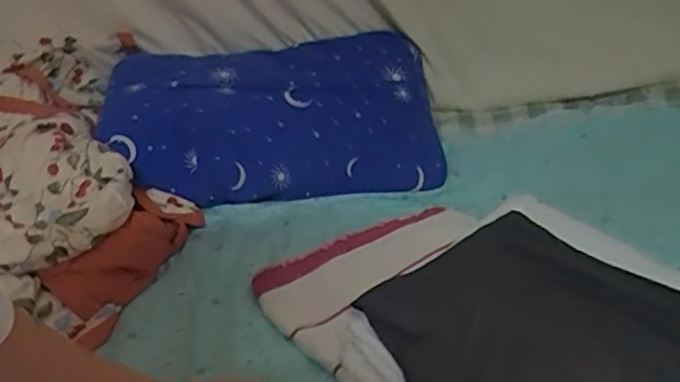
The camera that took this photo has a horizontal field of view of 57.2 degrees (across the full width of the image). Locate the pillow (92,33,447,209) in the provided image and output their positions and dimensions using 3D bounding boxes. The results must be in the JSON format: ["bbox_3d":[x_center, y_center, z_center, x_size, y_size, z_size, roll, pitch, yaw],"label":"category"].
[{"bbox_3d":[-0.116,-0.143,1.162,0.581,0.169,0.387,-3,29,0],"label":"pillow"}]

